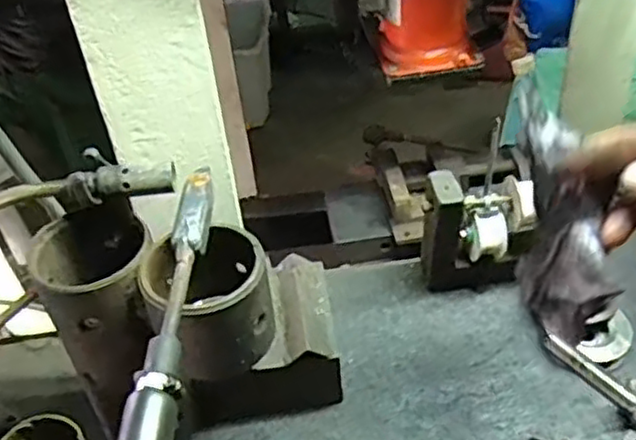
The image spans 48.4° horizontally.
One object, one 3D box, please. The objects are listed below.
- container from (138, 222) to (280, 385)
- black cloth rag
[{"bbox_3d":[-0.078,0.057,0.515,0.086,0.082,0.081,-3,42,3],"label":"container"},{"bbox_3d":[0.157,-0.001,0.452,0.053,0.156,0.070,-7,6,-2],"label":"black cloth rag"}]

